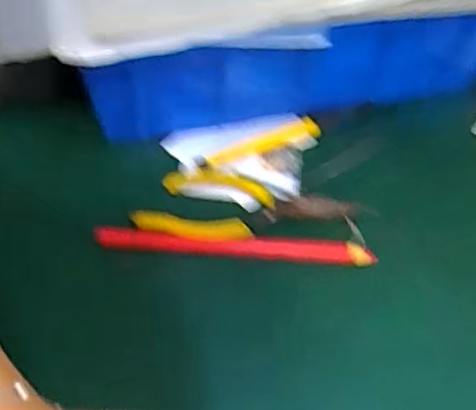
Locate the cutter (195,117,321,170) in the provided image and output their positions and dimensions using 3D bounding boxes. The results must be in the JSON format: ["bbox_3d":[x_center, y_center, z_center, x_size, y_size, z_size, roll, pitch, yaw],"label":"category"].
[{"bbox_3d":[0.015,-0.041,0.379,0.085,0.009,0.014,-17,57,-13],"label":"cutter"}]

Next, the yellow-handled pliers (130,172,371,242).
[{"bbox_3d":[0.008,0.004,0.348,0.135,0.009,0.050,12,55,5],"label":"yellow-handled pliers"}]

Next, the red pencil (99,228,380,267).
[{"bbox_3d":[-0.003,0.024,0.336,0.162,0.015,0.013,5,55,1],"label":"red pencil"}]

